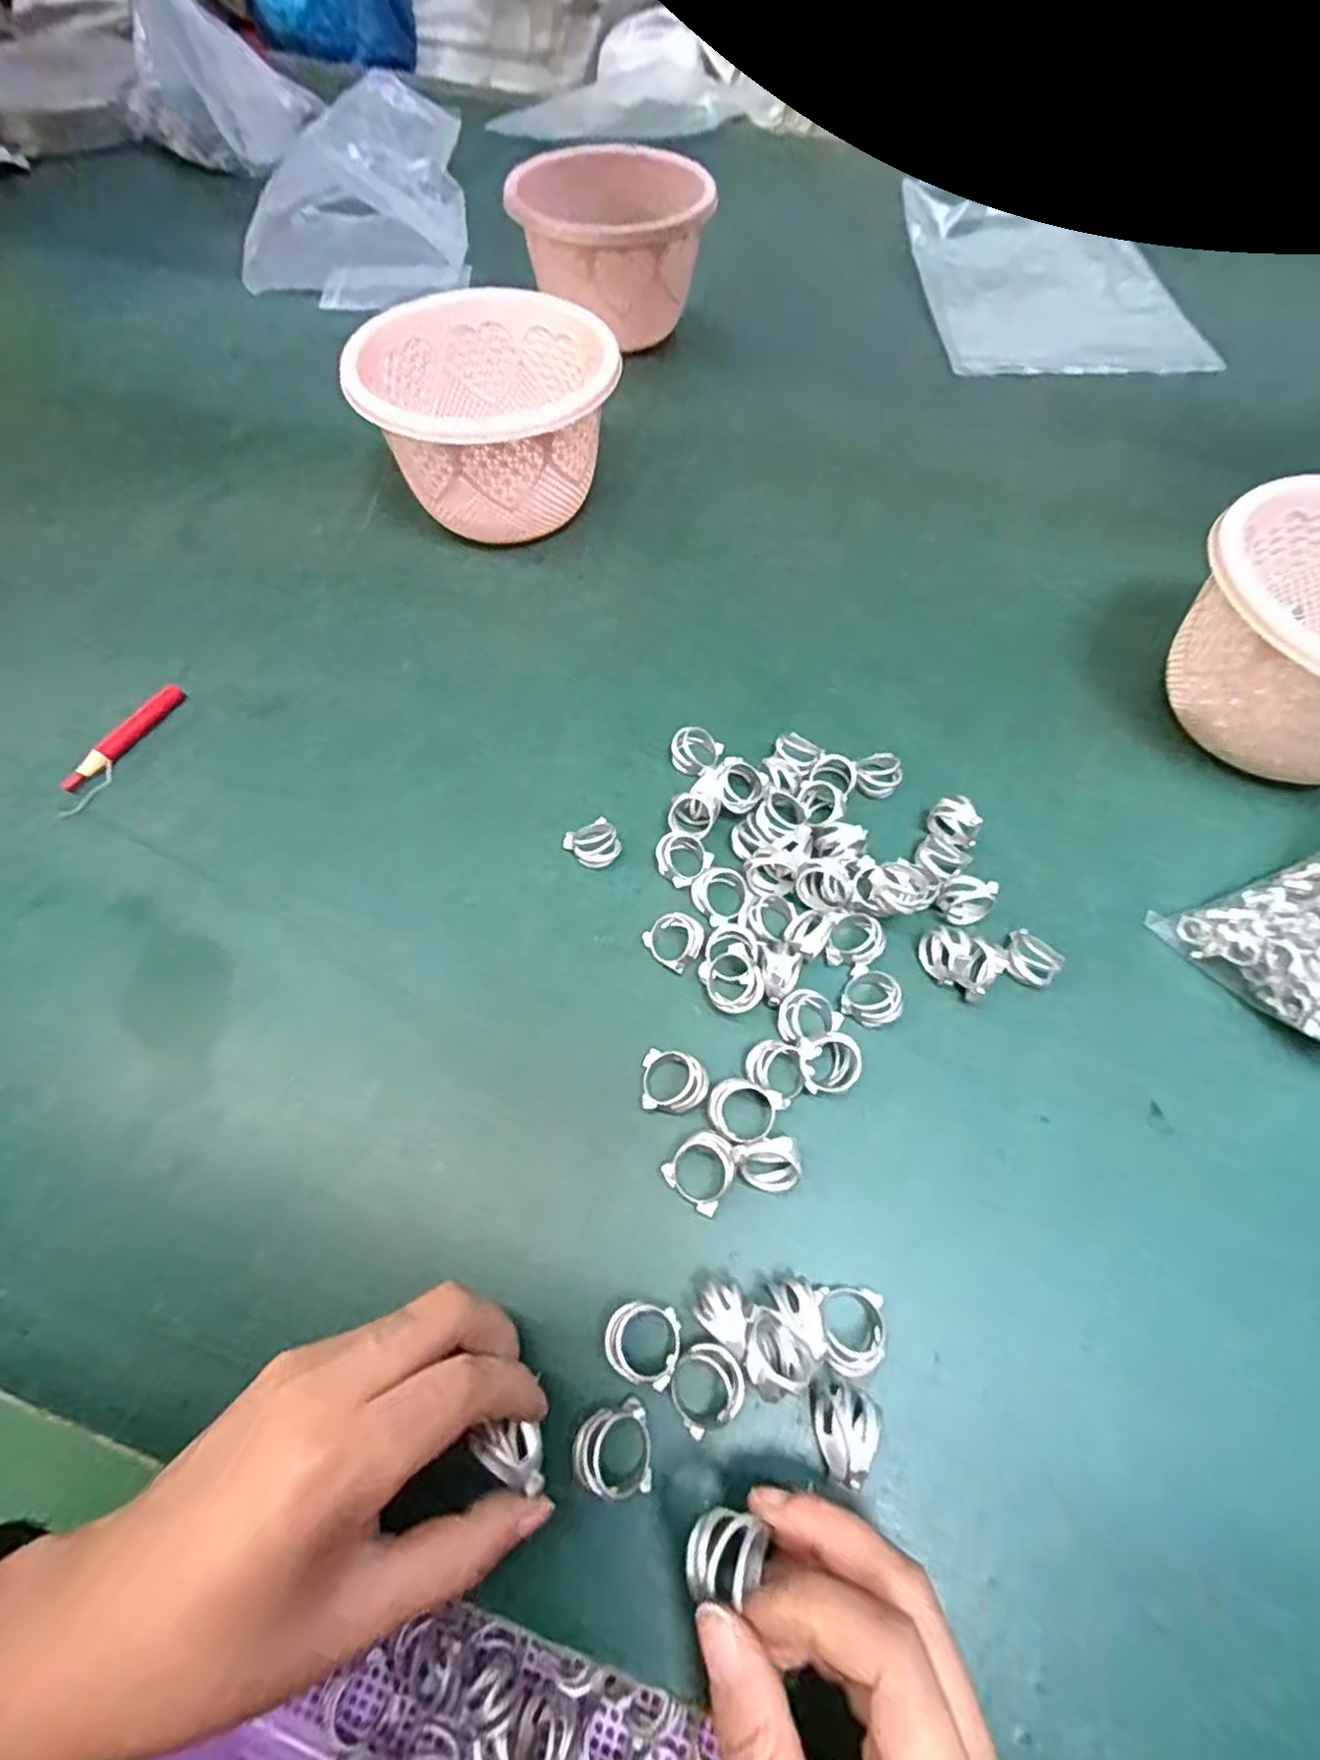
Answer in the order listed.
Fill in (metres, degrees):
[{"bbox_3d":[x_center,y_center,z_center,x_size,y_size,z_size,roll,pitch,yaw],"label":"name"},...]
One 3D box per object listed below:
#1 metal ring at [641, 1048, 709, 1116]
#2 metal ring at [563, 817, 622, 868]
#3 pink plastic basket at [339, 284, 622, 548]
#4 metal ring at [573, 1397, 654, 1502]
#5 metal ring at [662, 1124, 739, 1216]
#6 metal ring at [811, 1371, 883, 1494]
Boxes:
[{"bbox_3d":[0.006,0.078,0.268,0.026,0.010,0.023,8,63,4],"label":"metal ring"},{"bbox_3d":[-0.031,-0.017,0.323,0.023,0.014,0.020,-29,66,-14],"label":"metal ring"},{"bbox_3d":[-0.099,-0.277,0.426,0.146,0.088,0.137,-2,62,-1],"label":"pink plastic basket"},{"bbox_3d":[-0.014,0.175,0.213,0.023,0.013,0.023,0,62,0],"label":"metal ring"},{"bbox_3d":[0.016,0.106,0.253,0.023,0.012,0.024,35,68,17],"label":"metal ring"},{"bbox_3d":[0.055,0.168,0.211,0.016,0.023,0.024,22,64,11],"label":"metal ring"}]

